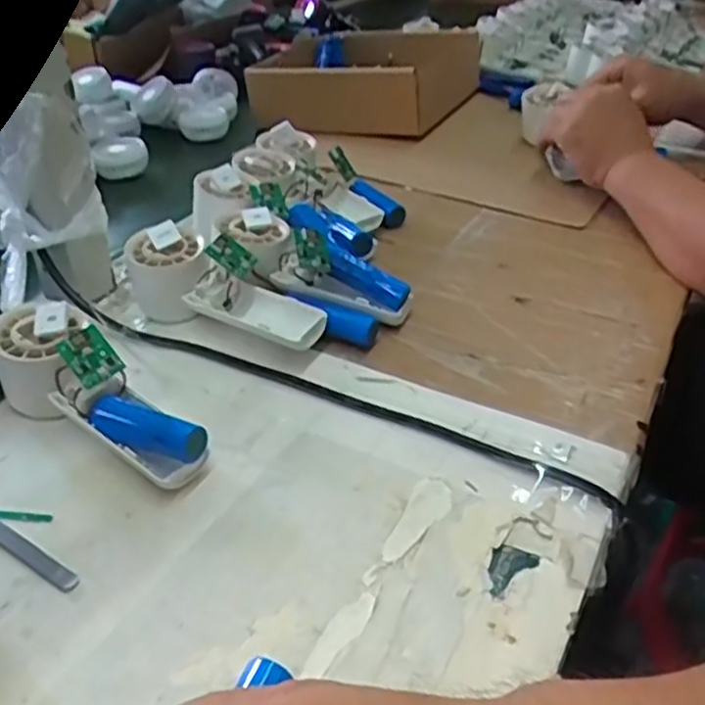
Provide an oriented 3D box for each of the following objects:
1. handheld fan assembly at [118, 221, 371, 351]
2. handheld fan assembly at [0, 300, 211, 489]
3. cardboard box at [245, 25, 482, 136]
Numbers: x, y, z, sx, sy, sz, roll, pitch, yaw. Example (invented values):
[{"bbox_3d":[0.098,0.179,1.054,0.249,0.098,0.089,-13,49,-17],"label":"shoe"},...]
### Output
[{"bbox_3d":[-0.077,-0.044,0.534,0.186,0.062,0.056,16,38,18],"label":"handheld fan assembly"},{"bbox_3d":[-0.153,0.024,0.443,0.156,0.058,0.052,28,43,31],"label":"handheld fan assembly"},{"bbox_3d":[0.020,-0.377,0.998,0.245,0.071,0.262,15,38,17],"label":"cardboard box"}]

